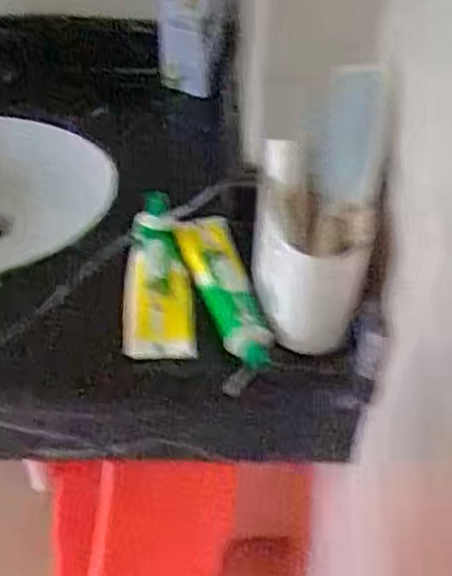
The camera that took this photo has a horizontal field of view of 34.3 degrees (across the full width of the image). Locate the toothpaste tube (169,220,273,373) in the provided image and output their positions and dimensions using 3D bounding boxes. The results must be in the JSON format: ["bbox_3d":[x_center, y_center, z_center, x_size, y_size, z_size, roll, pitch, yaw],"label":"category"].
[{"bbox_3d":[-0.007,-0.008,0.698,0.055,0.030,0.191,-9,47,-10],"label":"toothpaste tube"}]

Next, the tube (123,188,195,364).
[{"bbox_3d":[-0.068,-0.019,0.717,0.065,0.029,0.200,-3,46,-4],"label":"tube"}]

